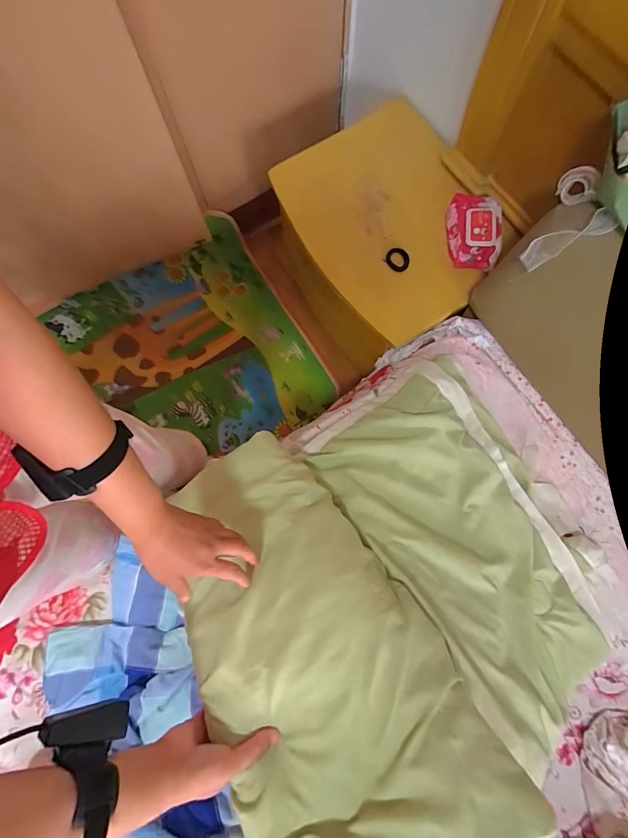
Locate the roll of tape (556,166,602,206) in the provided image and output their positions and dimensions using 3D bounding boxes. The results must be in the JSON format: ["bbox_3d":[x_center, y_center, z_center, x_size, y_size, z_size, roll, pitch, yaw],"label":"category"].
[{"bbox_3d":[0.399,-0.351,0.571,0.017,0.048,0.056,-35,38,-25],"label":"roll of tape"}]

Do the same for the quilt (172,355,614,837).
[{"bbox_3d":[0.131,0.227,0.540,0.562,0.272,0.572,-21,77,-3],"label":"quilt"}]

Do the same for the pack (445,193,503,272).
[{"bbox_3d":[0.350,-0.411,0.831,0.115,0.030,0.170,5,77,3],"label":"pack"}]

